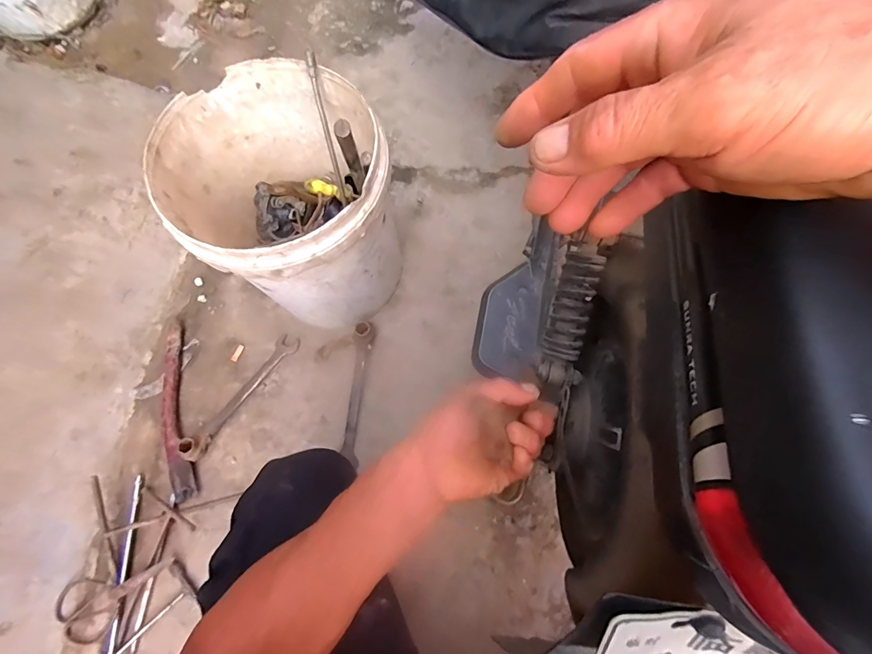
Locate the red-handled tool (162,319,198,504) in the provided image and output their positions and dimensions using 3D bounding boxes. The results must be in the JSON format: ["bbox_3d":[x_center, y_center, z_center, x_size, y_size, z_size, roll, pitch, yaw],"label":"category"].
[{"bbox_3d":[-0.486,0.145,0.766,0.049,0.023,0.336,-16,73,-4],"label":"red-handled tool"}]

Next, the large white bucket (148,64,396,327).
[{"bbox_3d":[-0.220,-0.174,0.698,0.288,0.366,0.310,0,73,1],"label":"large white bucket"}]

